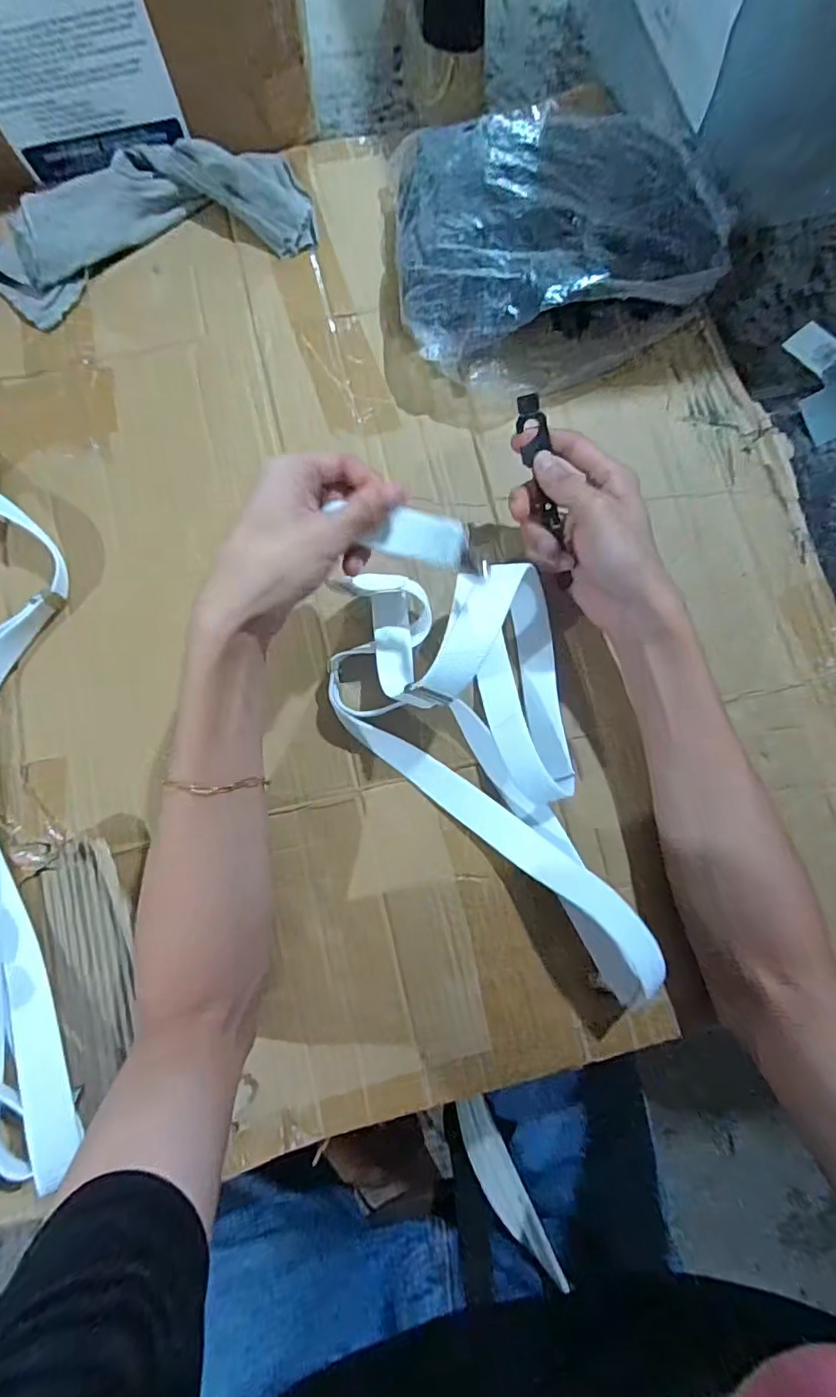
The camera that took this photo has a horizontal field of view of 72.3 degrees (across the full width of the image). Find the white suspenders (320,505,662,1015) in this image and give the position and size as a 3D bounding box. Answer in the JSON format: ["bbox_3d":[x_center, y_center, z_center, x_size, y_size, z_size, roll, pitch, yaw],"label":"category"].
[{"bbox_3d":[0.038,0.046,0.356,0.154,0.097,0.285,-13,79,-4],"label":"white suspenders"}]

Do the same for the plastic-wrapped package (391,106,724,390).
[{"bbox_3d":[0.106,-0.341,0.436,0.241,0.080,0.182,-7,79,-1],"label":"plastic-wrapped package"}]

